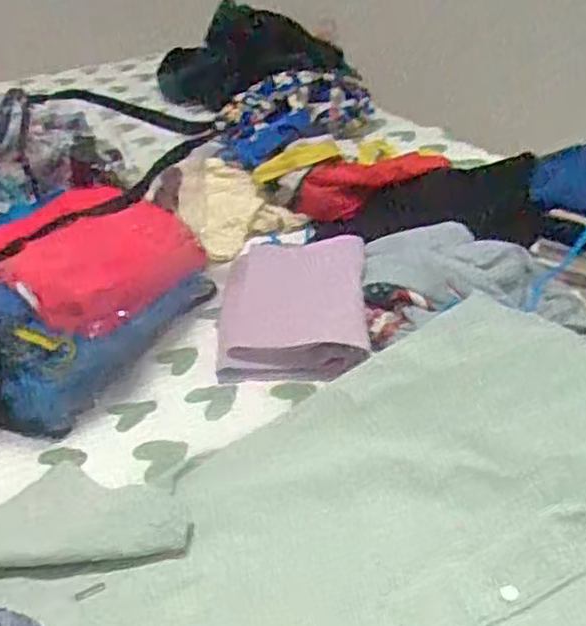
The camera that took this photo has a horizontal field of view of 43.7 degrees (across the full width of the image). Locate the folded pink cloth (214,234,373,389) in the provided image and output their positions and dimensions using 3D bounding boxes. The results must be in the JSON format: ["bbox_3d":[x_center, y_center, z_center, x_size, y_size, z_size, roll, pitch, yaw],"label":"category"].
[{"bbox_3d":[-0.001,-0.018,0.799,0.160,0.044,0.232,-1,35,3],"label":"folded pink cloth"}]

